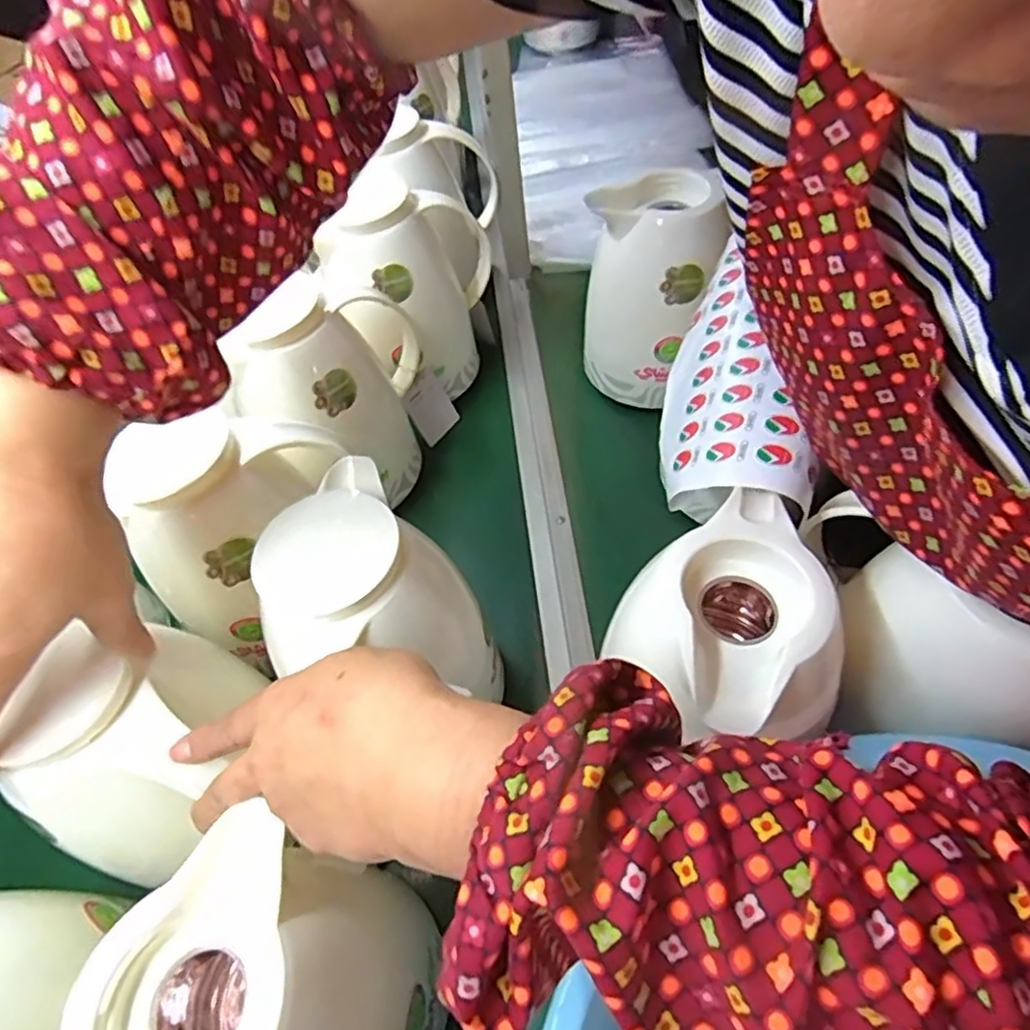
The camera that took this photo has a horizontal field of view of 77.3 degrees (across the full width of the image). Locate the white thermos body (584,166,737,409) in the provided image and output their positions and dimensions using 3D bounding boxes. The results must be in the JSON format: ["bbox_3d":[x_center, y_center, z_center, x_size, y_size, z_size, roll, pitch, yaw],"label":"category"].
[{"bbox_3d":[0.139,-0.219,0.639,0.109,0.191,0.129,-39,60,-24],"label":"white thermos body"}]

